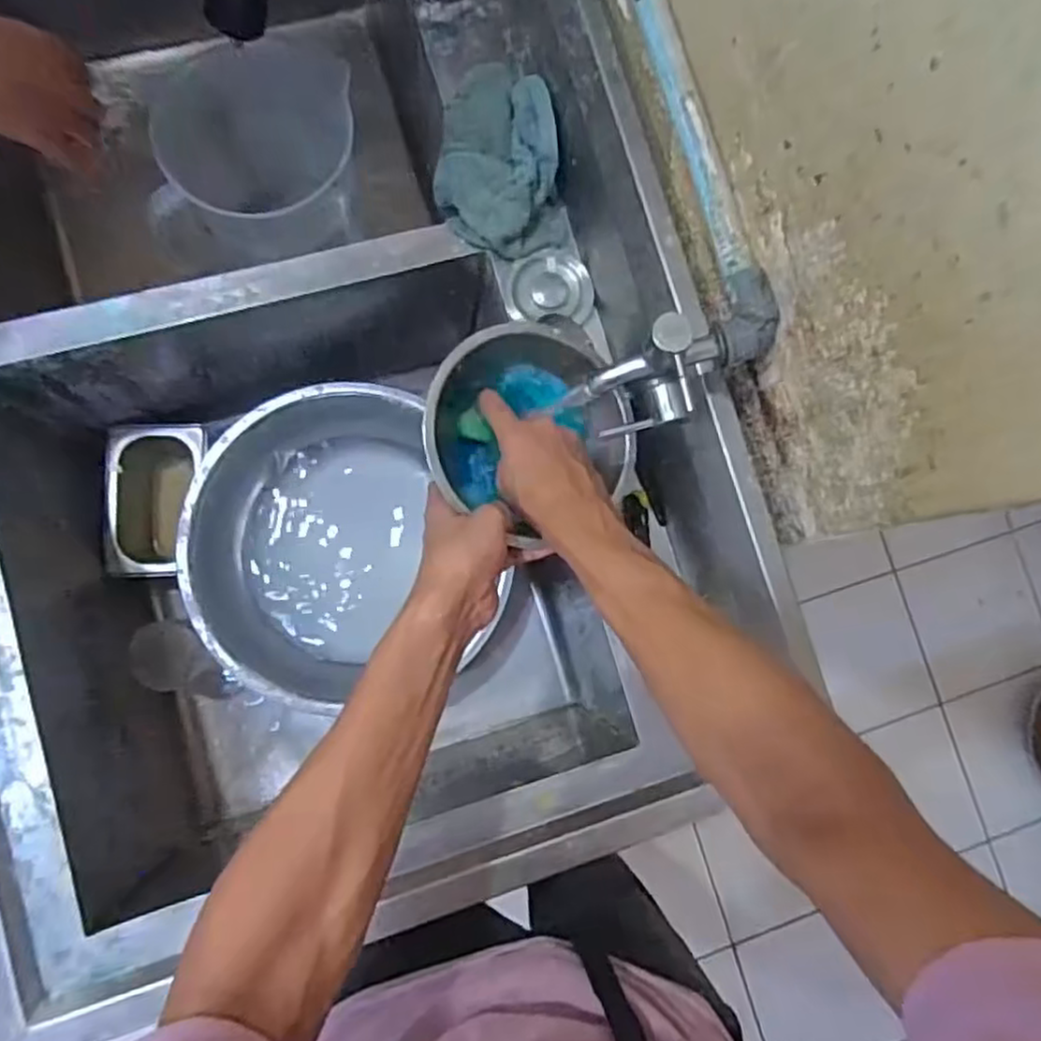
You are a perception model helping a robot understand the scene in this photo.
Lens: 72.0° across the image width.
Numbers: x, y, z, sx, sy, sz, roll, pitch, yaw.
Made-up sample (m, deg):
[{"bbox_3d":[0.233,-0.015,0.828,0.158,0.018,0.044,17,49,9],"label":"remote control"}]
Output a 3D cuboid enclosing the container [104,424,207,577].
[{"bbox_3d":[-0.436,-0.022,0.881,0.100,0.119,0.177,-1,84,-7],"label":"container"}]

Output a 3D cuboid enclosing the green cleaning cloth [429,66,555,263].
[{"bbox_3d":[-0.027,-0.349,0.690,0.126,0.037,0.154,30,109,16],"label":"green cleaning cloth"}]

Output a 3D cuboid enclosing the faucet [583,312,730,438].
[{"bbox_3d":[0.101,-0.098,0.482,0.094,0.070,0.059,-20,87,-8],"label":"faucet"}]

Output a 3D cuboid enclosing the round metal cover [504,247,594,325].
[{"bbox_3d":[0.027,-0.232,0.706,0.082,0.020,0.068,-6,85,-7],"label":"round metal cover"}]

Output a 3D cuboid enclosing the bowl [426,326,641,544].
[{"bbox_3d":[0.008,-0.065,0.573,0.166,0.081,0.146,-30,88,-9],"label":"bowl"}]

